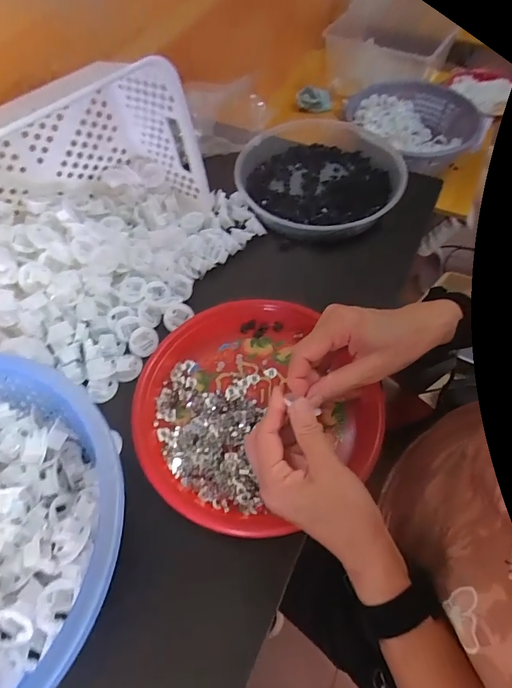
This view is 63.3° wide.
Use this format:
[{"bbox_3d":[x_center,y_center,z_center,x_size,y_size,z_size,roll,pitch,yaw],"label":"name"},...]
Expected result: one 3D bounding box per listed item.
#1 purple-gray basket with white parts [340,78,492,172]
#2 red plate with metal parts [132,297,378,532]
[{"bbox_3d":[0.343,-0.483,0.941,0.280,0.081,0.276,-1,59,1],"label":"purple-gray basket with white parts"},{"bbox_3d":[0.001,0.062,0.418,0.240,0.031,0.234,-1,59,1],"label":"red plate with metal parts"}]

